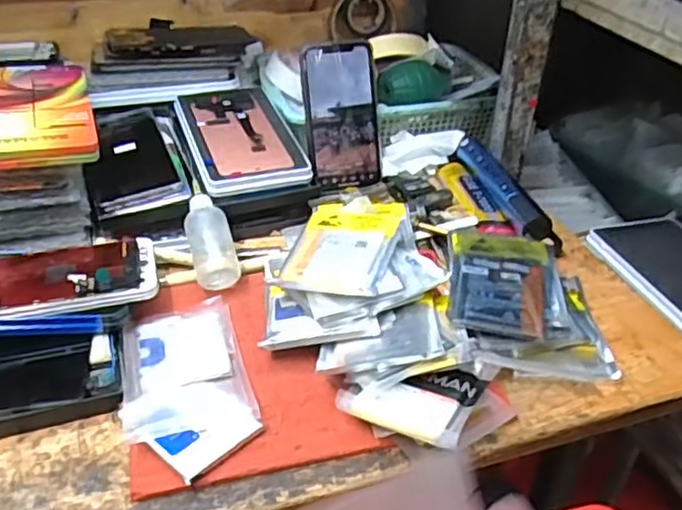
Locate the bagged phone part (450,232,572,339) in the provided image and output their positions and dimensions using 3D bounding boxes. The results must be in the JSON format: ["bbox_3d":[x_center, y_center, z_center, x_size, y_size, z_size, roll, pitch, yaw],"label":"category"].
[{"bbox_3d":[0.133,0.021,0.533,0.089,0.011,0.120,6,40,4],"label":"bagged phone part"}]

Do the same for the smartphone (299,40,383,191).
[{"bbox_3d":[0.002,-0.142,0.684,0.075,0.143,0.010,-10,11,-11],"label":"smartphone"}]

